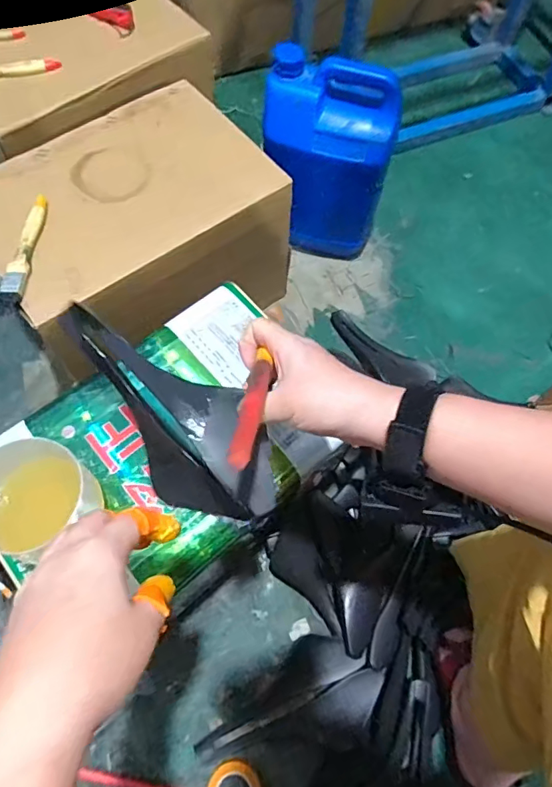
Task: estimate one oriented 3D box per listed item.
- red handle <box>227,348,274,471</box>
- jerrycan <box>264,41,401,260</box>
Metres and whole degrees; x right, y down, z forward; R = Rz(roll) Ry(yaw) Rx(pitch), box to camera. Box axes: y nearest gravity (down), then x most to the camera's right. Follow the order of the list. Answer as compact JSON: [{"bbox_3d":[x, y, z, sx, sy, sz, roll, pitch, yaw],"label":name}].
[{"bbox_3d":[-0.012,0.002,0.308,0.014,0.152,0.013,8,113,0],"label":"red handle"},{"bbox_3d":[0.074,-0.341,0.750,0.183,0.294,0.112,9,67,1],"label":"jerrycan"}]

